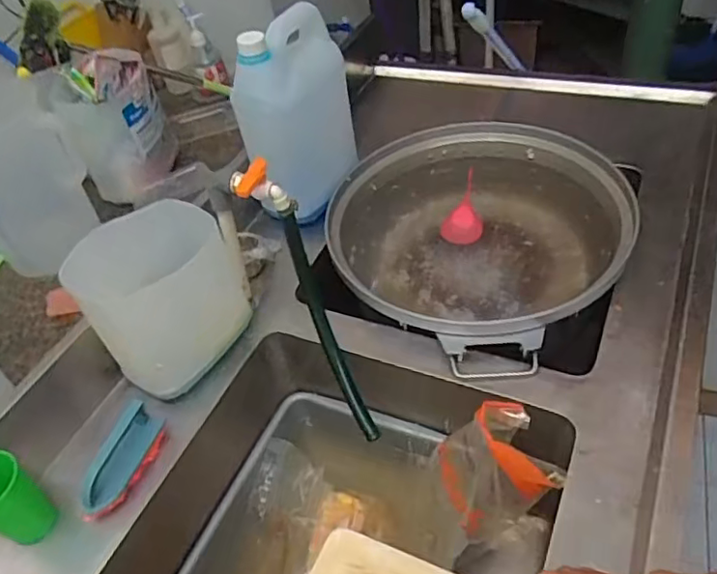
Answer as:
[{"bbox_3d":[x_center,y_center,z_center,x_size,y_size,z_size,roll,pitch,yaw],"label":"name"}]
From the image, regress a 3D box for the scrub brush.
[{"bbox_3d":[-0.289,0.212,0.730,0.042,0.053,0.133,15,51,20],"label":"scrub brush"}]

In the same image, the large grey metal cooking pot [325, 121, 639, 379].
[{"bbox_3d":[0.181,-0.083,0.972,0.443,0.143,0.458,-4,47,4],"label":"large grey metal cooking pot"}]

